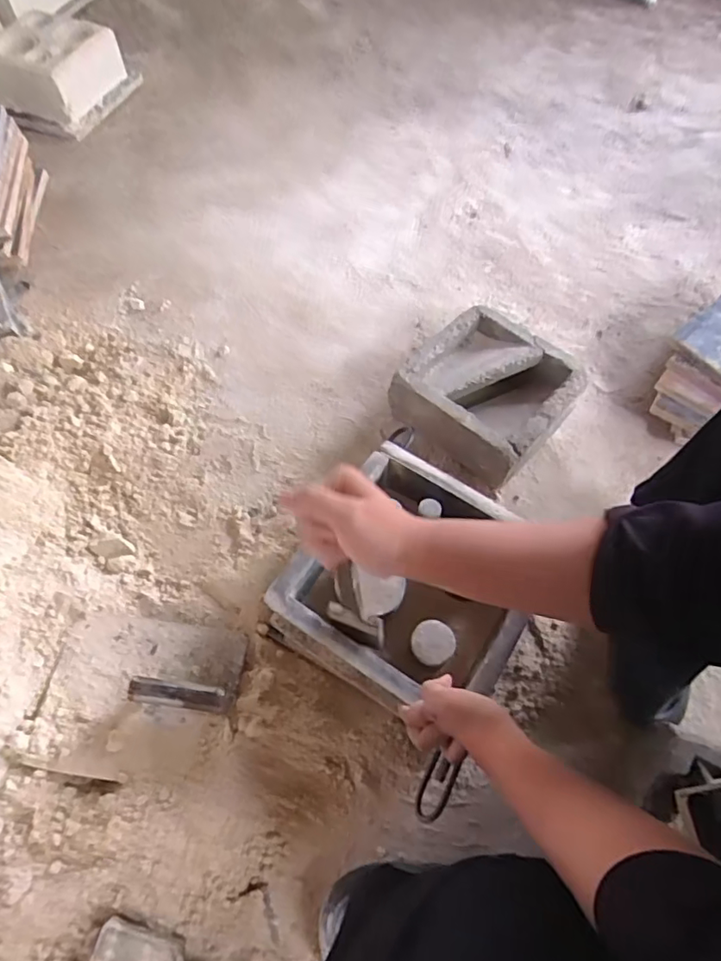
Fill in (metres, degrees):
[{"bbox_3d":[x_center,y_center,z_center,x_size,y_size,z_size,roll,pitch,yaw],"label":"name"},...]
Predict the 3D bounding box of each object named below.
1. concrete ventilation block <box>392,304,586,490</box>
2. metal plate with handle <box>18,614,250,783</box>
[{"bbox_3d":[0.178,-0.117,0.785,0.202,0.104,0.195,37,67,19],"label":"concrete ventilation block"},{"bbox_3d":[-0.242,0.228,0.596,0.202,0.062,0.162,7,64,2],"label":"metal plate with handle"}]

